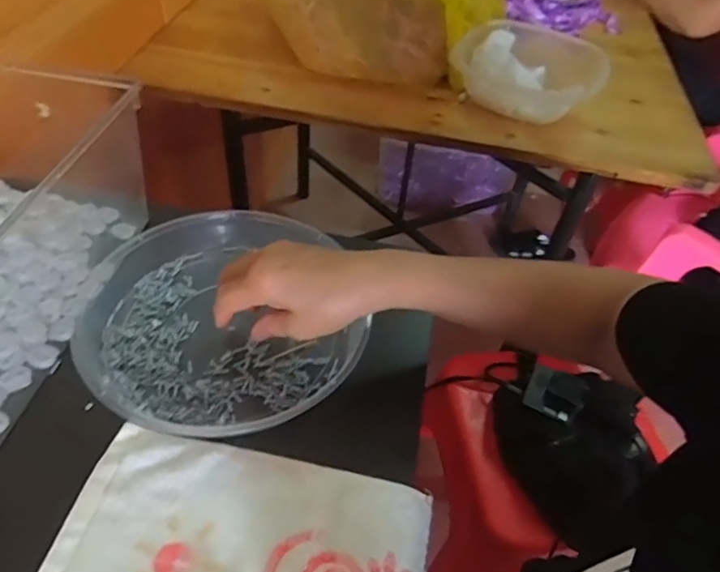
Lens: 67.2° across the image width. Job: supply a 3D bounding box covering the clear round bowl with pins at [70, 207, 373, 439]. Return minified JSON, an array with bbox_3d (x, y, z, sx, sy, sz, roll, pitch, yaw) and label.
[{"bbox_3d":[-0.122,0.024,0.458,0.212,0.049,0.226,3,47,-4],"label":"clear round bowl with pins"}]

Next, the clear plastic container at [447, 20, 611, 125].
[{"bbox_3d":[0.251,-0.314,0.796,0.177,0.070,0.229,26,50,17],"label":"clear plastic container"}]

